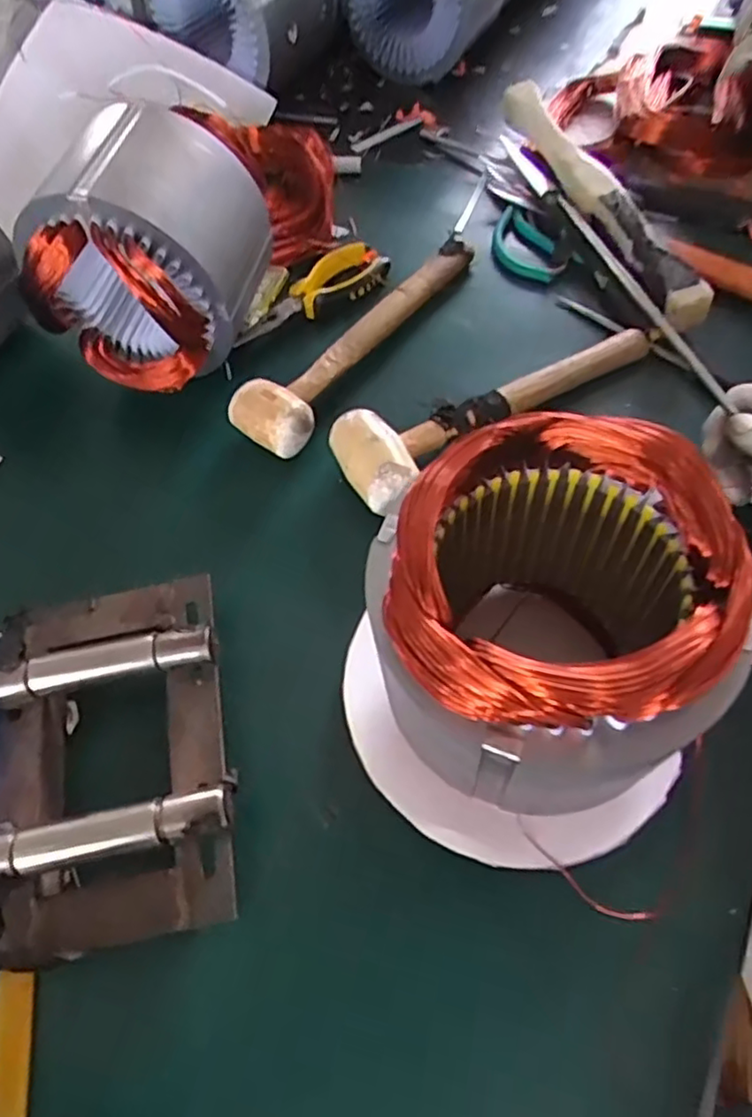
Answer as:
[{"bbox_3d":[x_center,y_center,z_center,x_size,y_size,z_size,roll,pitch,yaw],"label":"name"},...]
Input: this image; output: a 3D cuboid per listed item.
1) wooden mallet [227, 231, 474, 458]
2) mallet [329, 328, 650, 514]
[{"bbox_3d":[-0.010,-0.191,0.529,0.057,0.040,0.274,30,68,17],"label":"wooden mallet"},{"bbox_3d":[0.085,-0.123,0.485,0.254,0.039,0.077,-33,65,-14],"label":"mallet"}]

